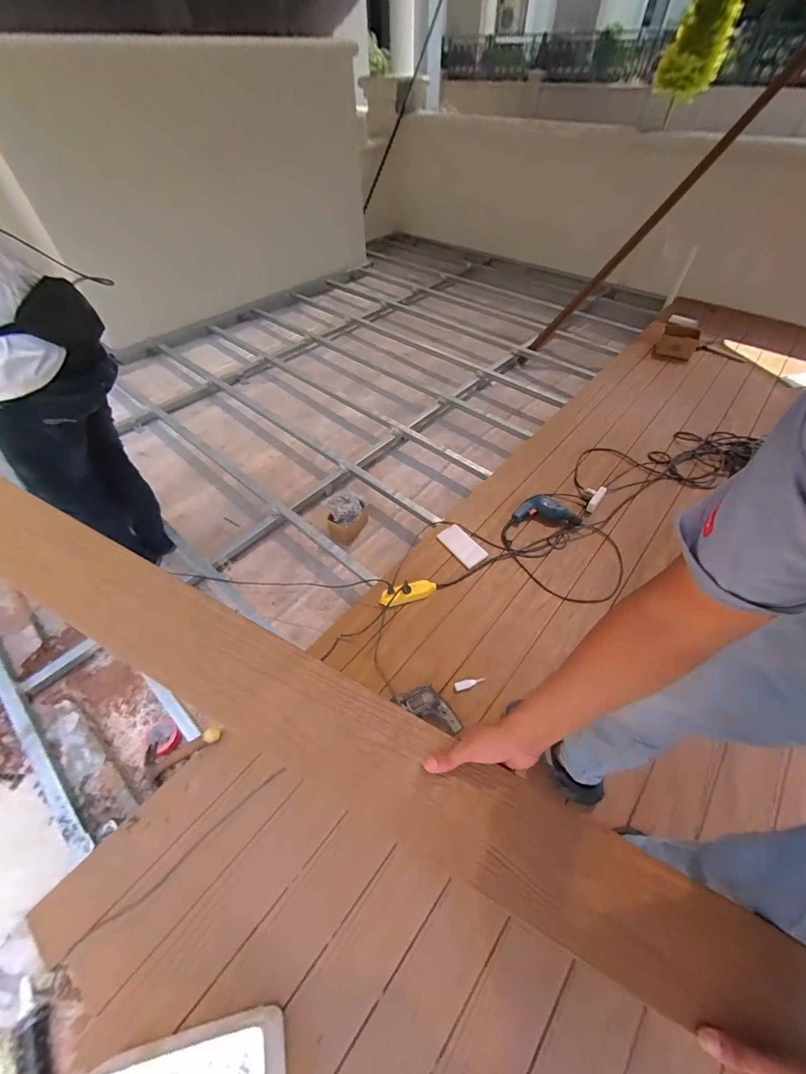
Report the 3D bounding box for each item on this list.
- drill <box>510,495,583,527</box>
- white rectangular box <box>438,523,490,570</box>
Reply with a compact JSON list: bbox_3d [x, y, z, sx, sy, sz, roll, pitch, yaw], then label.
[{"bbox_3d":[0.594,-0.110,1.620,0.286,0.054,0.128,-1,51,0],"label":"drill"},{"bbox_3d":[0.234,0.034,1.539,0.111,0.016,0.198,-33,58,-23],"label":"white rectangular box"}]

